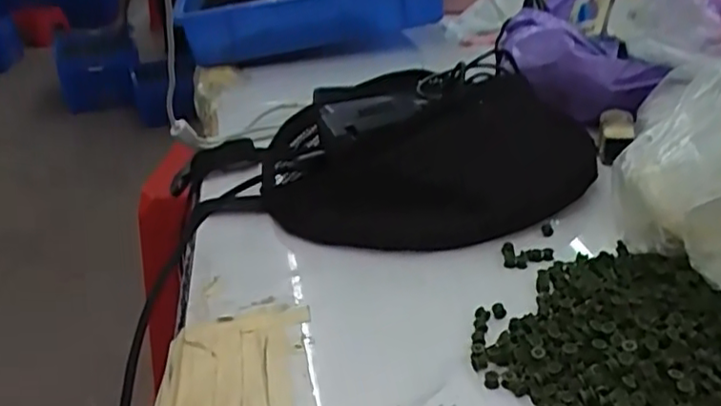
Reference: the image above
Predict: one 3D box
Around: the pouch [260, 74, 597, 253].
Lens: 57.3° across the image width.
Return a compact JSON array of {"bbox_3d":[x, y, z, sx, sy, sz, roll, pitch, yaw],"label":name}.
[{"bbox_3d":[0.052,-0.033,0.482,0.239,0.076,0.113,-9,29,-8],"label":"pouch"}]

